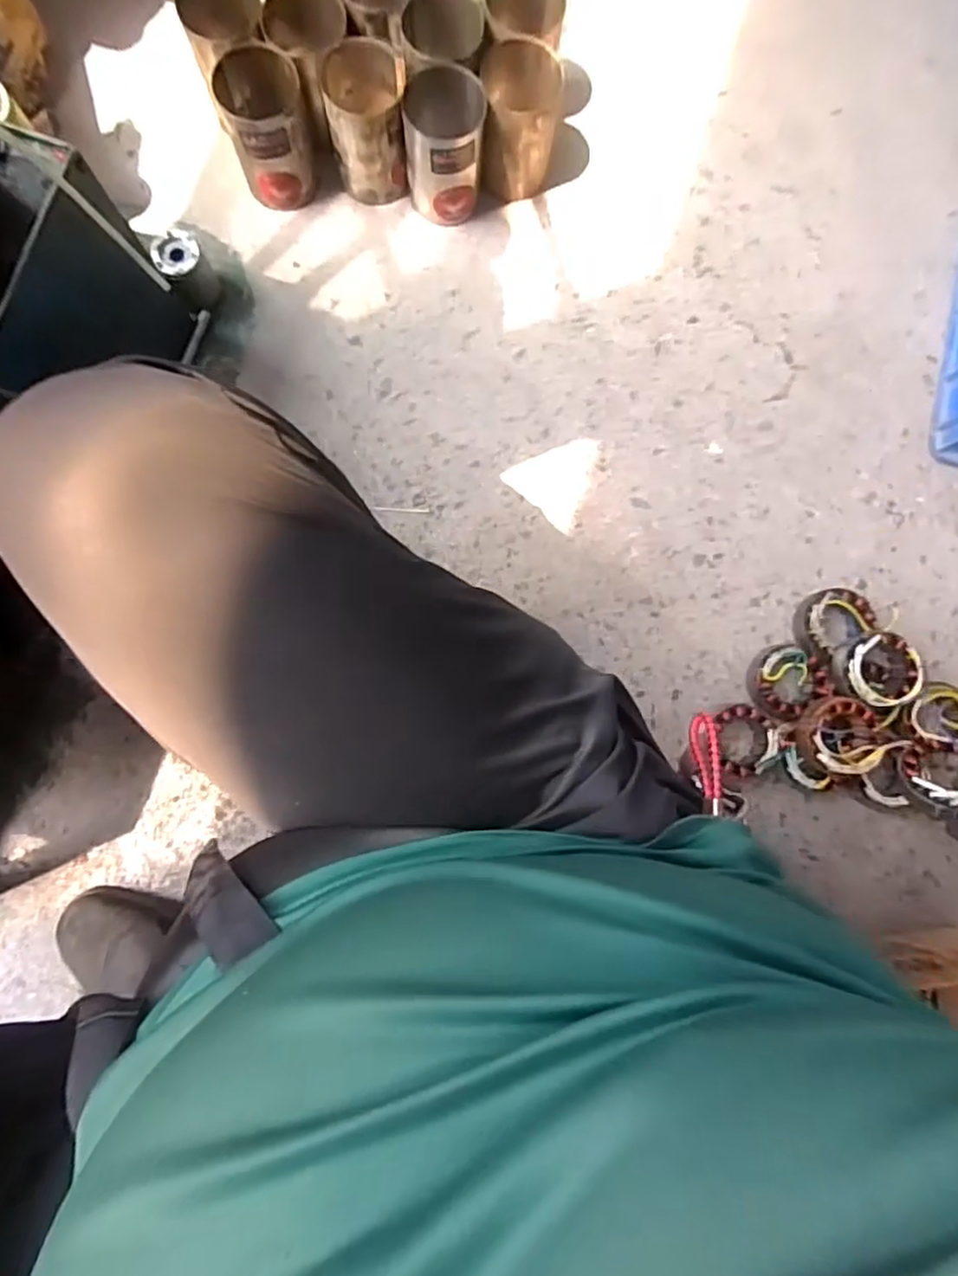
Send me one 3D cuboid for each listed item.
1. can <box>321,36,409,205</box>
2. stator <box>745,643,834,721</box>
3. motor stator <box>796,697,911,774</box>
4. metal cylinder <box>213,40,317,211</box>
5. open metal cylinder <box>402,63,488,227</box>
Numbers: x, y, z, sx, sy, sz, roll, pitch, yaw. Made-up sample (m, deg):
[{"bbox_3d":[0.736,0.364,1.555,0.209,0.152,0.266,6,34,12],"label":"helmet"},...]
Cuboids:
[{"bbox_3d":[-0.129,-0.601,0.766,0.097,0.121,0.103,-7,86,-4],"label":"can"},{"bbox_3d":[0.363,0.050,0.779,0.085,0.052,0.078,0,86,-3],"label":"stator"},{"bbox_3d":[0.406,0.111,0.739,0.089,0.061,0.085,0,86,-3],"label":"motor stator"},{"bbox_3d":[-0.242,-0.585,0.758,0.091,0.121,0.092,-15,87,-4],"label":"metal cylinder"},{"bbox_3d":[-0.039,-0.570,0.767,0.093,0.126,0.087,0,86,-3],"label":"open metal cylinder"}]

